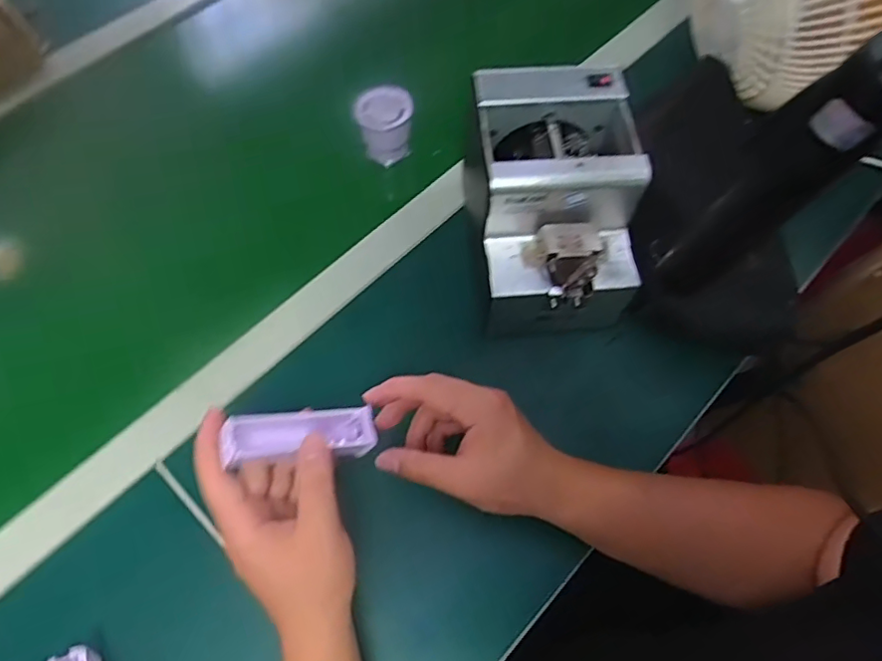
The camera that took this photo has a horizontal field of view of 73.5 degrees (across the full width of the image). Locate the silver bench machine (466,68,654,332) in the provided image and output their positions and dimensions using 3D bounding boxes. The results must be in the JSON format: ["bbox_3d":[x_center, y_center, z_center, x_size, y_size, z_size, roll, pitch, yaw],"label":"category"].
[{"bbox_3d":[0.087,-0.110,0.494,0.126,0.122,0.174,-3,64,-3],"label":"silver bench machine"}]

